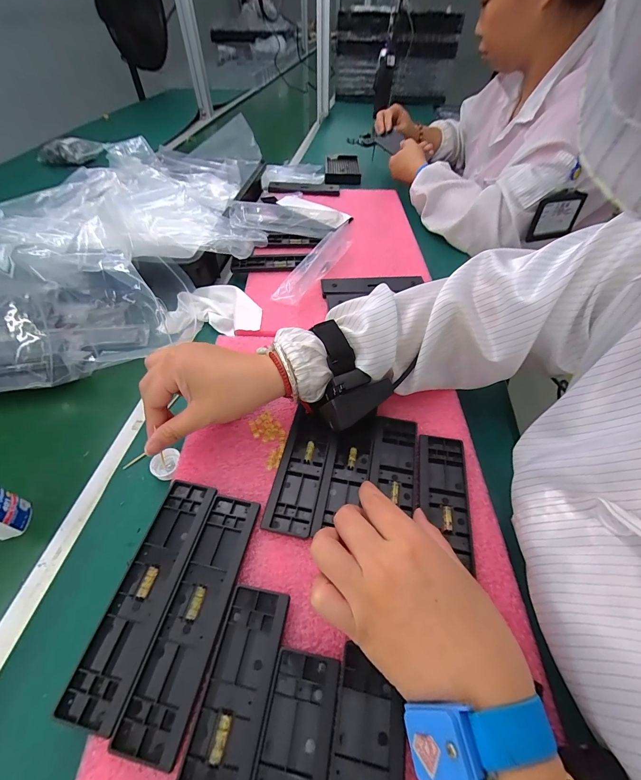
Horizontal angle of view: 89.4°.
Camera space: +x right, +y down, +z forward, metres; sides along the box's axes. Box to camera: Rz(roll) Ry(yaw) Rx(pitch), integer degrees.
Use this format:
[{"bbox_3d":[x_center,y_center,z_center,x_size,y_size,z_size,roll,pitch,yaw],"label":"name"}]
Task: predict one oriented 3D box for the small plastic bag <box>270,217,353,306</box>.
[{"bbox_3d":[0.001,-0.216,0.534,0.047,0.018,0.241,21,53,16],"label":"small plastic bag"}]

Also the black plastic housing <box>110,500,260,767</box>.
[{"bbox_3d":[-0.091,0.159,0.242,0.041,0.007,0.157,10,51,7],"label":"black plastic housing"}]

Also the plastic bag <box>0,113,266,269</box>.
[{"bbox_3d":[-0.297,-0.367,0.604,0.370,0.096,0.474,-5,51,-5],"label":"plastic bag"}]

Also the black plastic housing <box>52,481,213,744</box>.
[{"bbox_3d":[-0.131,0.149,0.250,0.044,0.008,0.157,10,51,7],"label":"black plastic housing"}]

